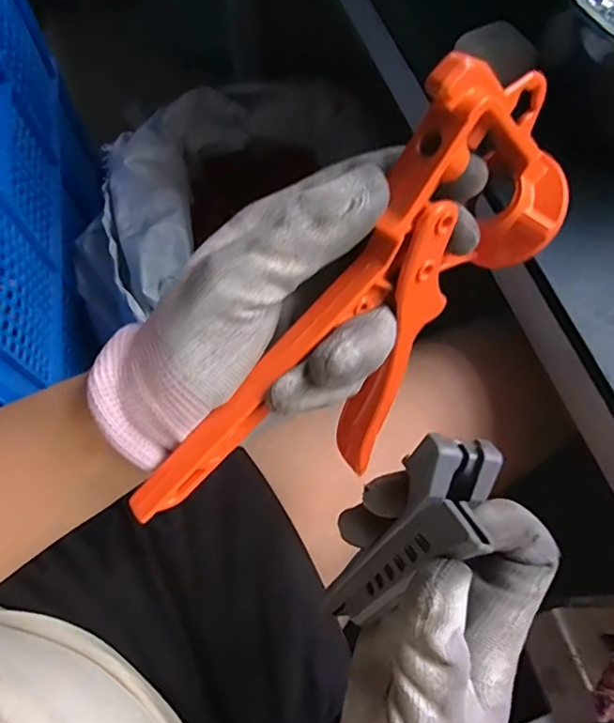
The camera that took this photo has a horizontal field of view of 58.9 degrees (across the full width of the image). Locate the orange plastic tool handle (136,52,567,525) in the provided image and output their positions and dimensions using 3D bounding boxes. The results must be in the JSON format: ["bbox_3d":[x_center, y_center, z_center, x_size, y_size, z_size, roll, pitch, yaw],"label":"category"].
[{"bbox_3d":[0.023,-0.016,0.204,0.185,0.101,0.028,-56,42,17],"label":"orange plastic tool handle"}]

